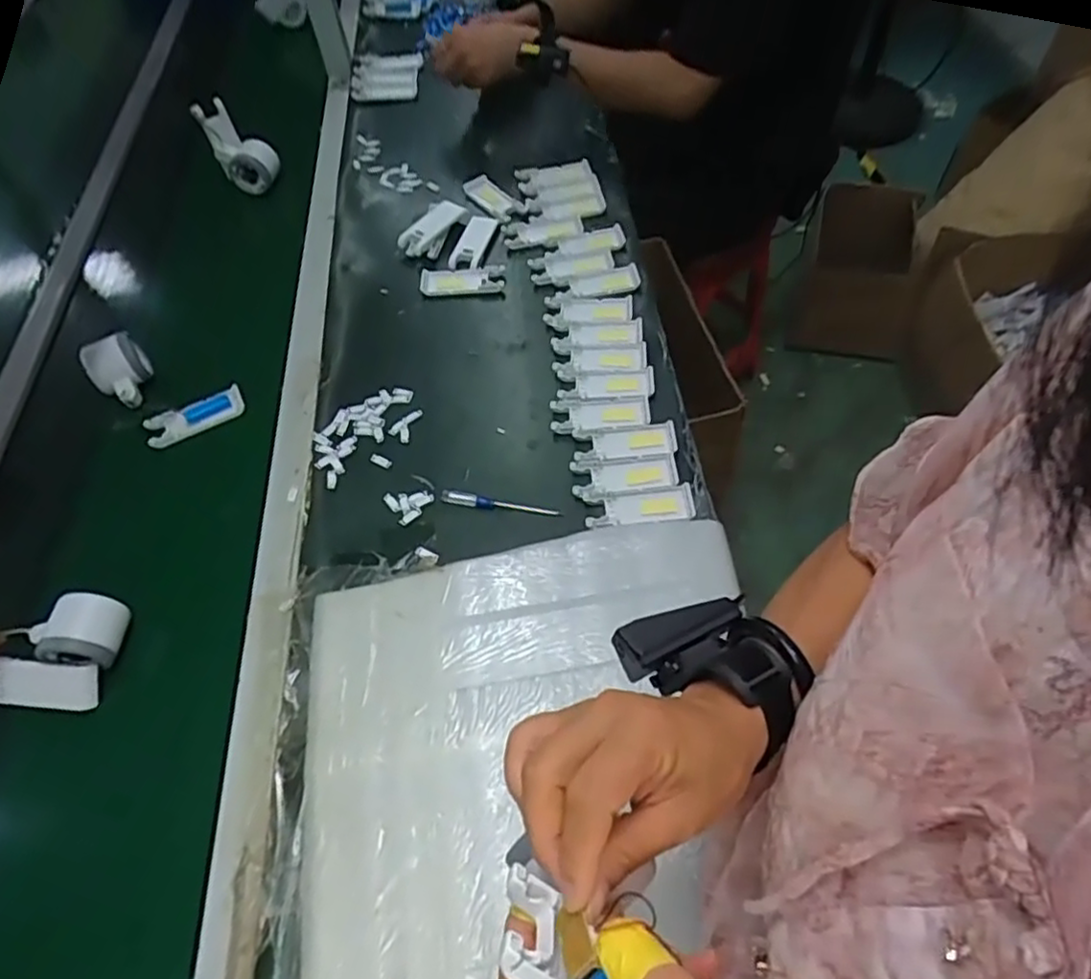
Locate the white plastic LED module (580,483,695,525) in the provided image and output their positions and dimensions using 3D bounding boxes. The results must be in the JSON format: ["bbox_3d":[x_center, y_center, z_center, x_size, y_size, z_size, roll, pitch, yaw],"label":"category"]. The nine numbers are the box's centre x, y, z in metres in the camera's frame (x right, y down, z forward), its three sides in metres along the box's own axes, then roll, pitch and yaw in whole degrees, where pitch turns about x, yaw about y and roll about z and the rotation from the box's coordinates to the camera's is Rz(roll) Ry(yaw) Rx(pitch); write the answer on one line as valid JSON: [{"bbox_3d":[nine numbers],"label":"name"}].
[{"bbox_3d":[0.093,0.013,0.672,0.104,0.004,0.041,-4,57,1],"label":"white plastic LED module"}]

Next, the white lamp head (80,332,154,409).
[{"bbox_3d":[-0.480,-0.130,0.766,0.066,0.054,0.068,-37,62,-19],"label":"white lamp head"}]

